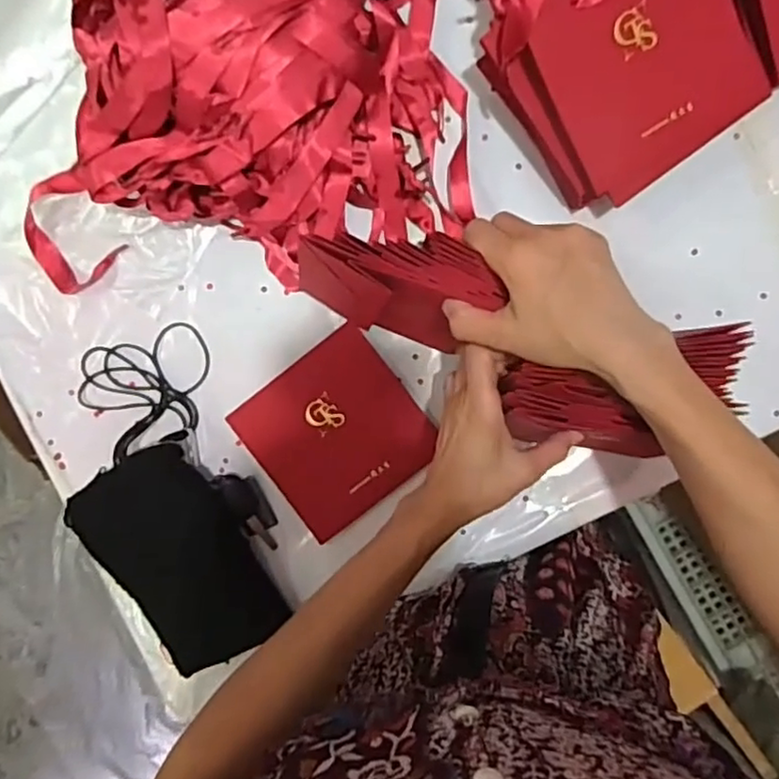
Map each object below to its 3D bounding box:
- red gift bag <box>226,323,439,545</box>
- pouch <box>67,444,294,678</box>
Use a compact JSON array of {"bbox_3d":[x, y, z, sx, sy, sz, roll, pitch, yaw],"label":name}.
[{"bbox_3d":[-0.044,0.037,0.565,0.142,0.016,0.138,-37,91,4],"label":"red gift bag"},{"bbox_3d":[-0.173,0.146,0.553,0.104,0.059,0.191,-27,92,4],"label":"pouch"}]

